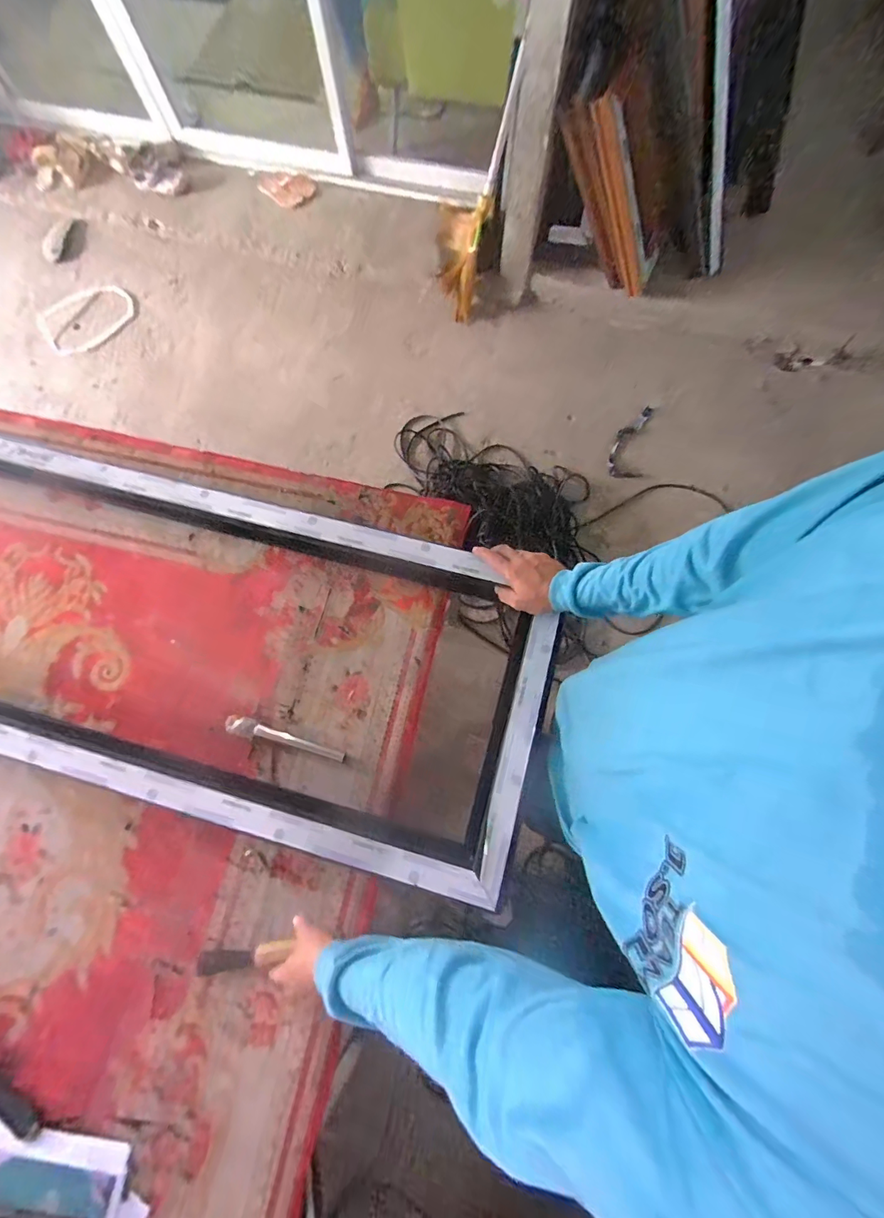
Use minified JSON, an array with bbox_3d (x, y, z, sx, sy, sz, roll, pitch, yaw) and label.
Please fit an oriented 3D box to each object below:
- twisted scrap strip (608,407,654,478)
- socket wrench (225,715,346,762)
[{"bbox_3d":[0.733,-0.653,1.655,0.134,0.032,0.330,17,77,5],"label":"twisted scrap strip"},{"bbox_3d":[-0.250,0.205,0.683,0.196,0.019,0.027,14,76,4],"label":"socket wrench"}]

